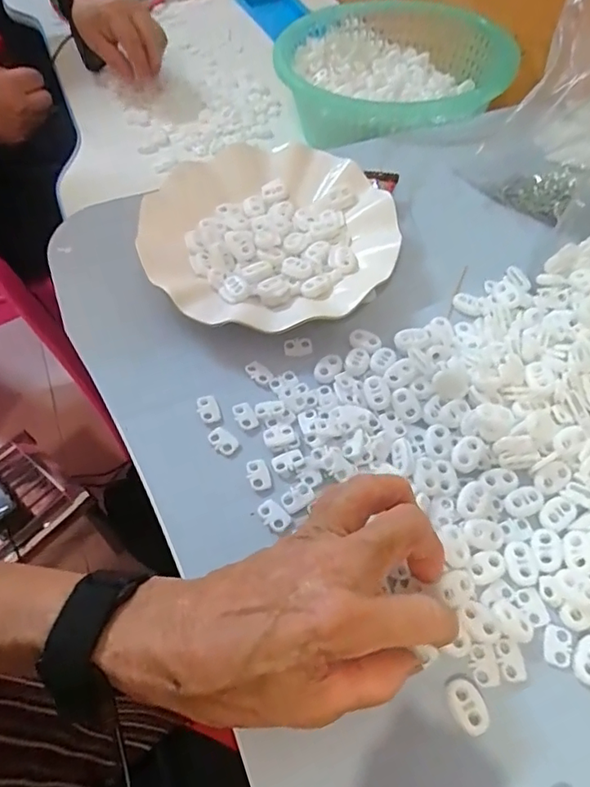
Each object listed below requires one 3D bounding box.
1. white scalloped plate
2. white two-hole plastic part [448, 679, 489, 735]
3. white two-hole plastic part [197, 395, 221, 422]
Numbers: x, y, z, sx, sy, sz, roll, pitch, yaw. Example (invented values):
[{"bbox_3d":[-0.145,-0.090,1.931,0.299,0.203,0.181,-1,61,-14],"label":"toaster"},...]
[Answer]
[{"bbox_3d":[-0.021,-0.117,0.395,0.176,0.033,0.183,-1,55,1],"label":"white scalloped plate"},{"bbox_3d":[0.077,0.139,0.238,0.014,0.004,0.021,-19,57,-11],"label":"white two-hole plastic part"},{"bbox_3d":[-0.052,0.009,0.325,0.012,0.004,0.018,-17,57,-10],"label":"white two-hole plastic part"}]

